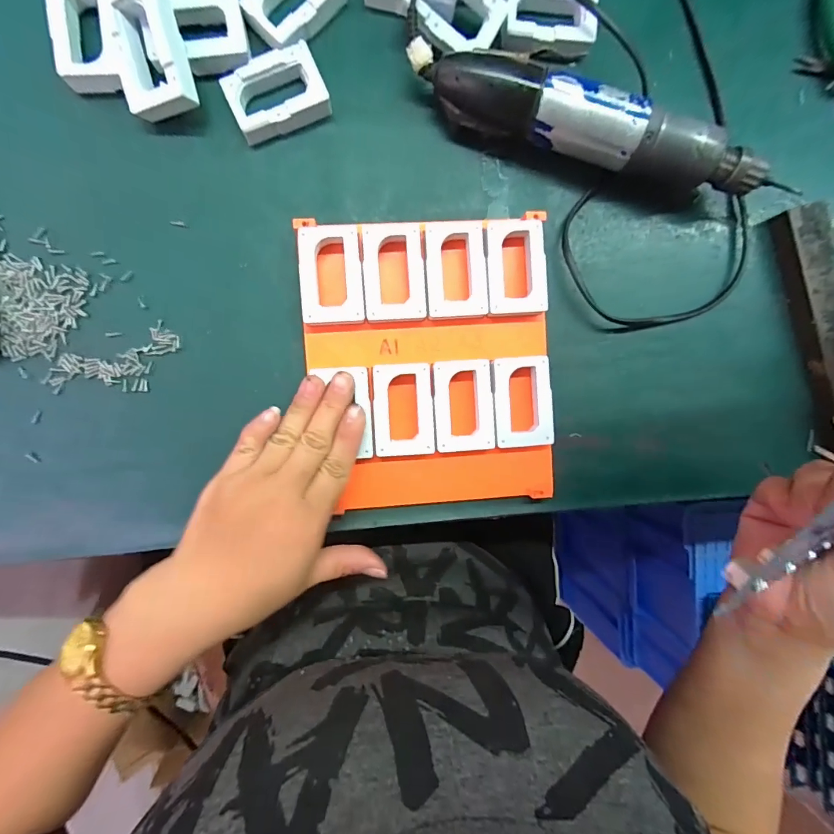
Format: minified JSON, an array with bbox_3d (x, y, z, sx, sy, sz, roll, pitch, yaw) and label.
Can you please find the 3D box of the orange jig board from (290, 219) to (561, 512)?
[{"bbox_3d":[0.009,-0.033,0.282,0.161,0.020,0.185,-1,93,-4],"label":"orange jig board"}]

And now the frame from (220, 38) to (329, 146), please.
[{"bbox_3d":[-0.090,-0.205,0.270,0.060,0.020,0.038,-27,94,-3],"label":"frame"}]

